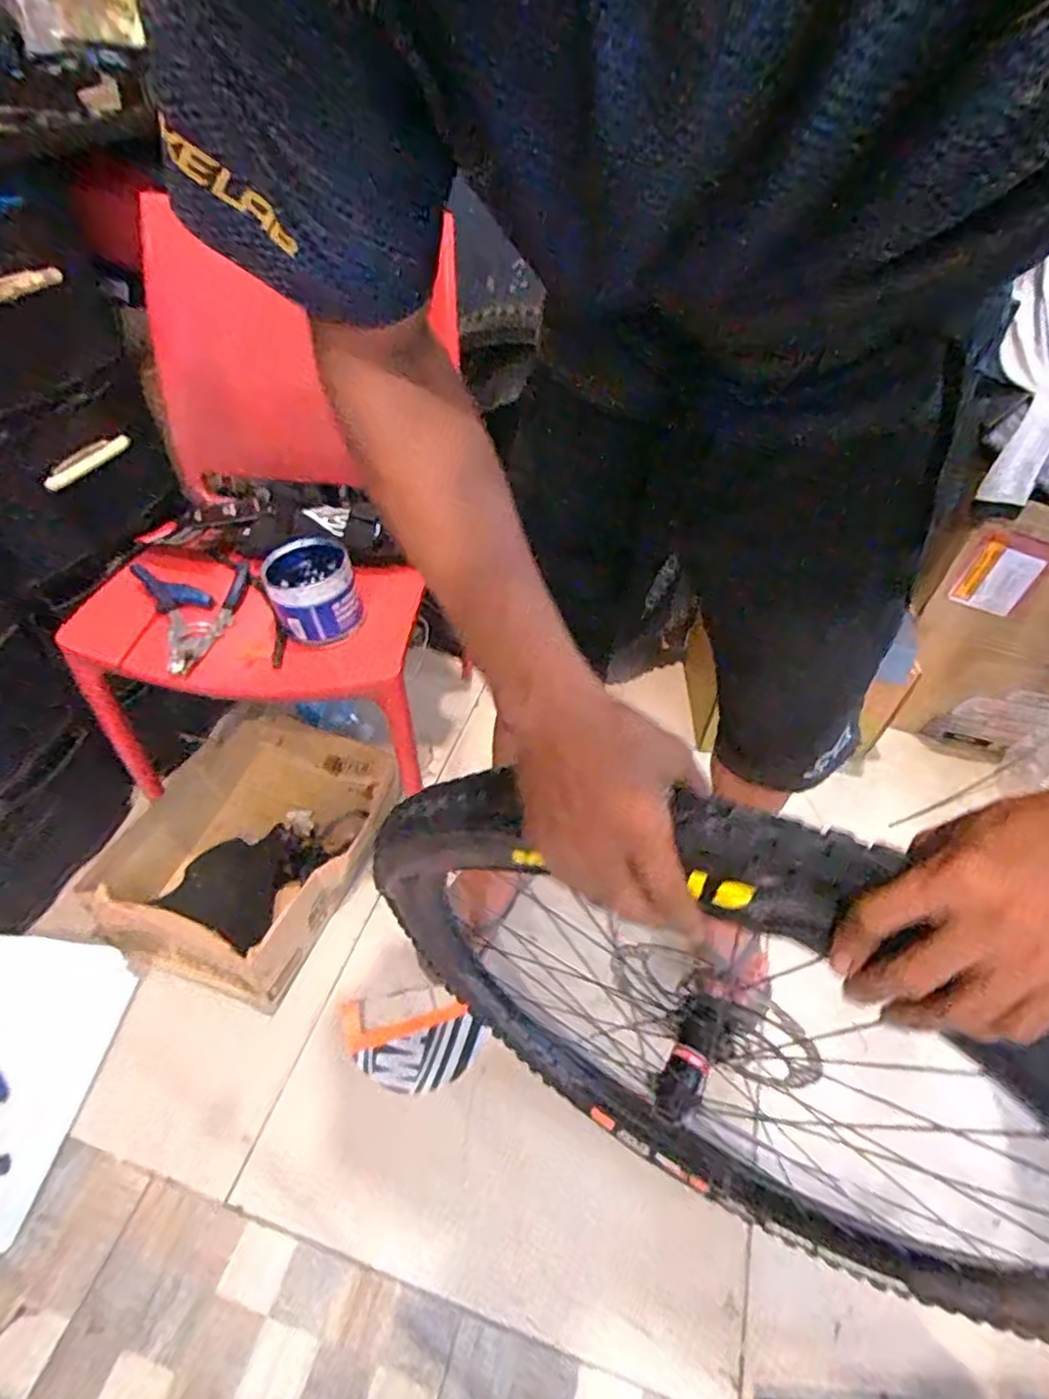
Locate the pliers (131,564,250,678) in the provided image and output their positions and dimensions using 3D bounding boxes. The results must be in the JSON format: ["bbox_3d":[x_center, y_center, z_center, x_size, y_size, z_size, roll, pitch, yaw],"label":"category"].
[{"bbox_3d":[-0.402,-0.119,0.825,0.124,0.030,0.193,-23,52,-21],"label":"pliers"}]

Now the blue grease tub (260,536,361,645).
[{"bbox_3d":[-0.258,-0.132,0.796,0.100,0.078,0.107,-18,50,-17],"label":"blue grease tub"}]

